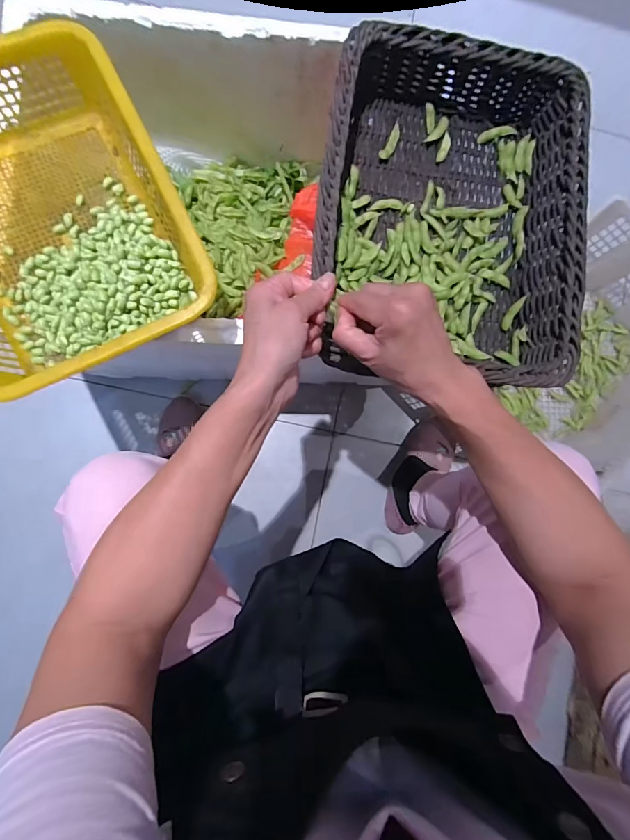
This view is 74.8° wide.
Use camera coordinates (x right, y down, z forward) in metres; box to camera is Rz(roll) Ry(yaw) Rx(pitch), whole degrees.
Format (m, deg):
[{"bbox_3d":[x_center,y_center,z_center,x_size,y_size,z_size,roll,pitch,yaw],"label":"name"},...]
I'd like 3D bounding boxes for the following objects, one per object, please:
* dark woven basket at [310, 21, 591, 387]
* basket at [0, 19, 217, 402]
[{"bbox_3d":[0.153,-0.237,0.494,0.294,0.089,0.374,6,84,-6],"label":"dark woven basket"},{"bbox_3d":[-0.289,-0.217,0.458,0.262,0.096,0.349,-26,88,-8],"label":"basket"}]

